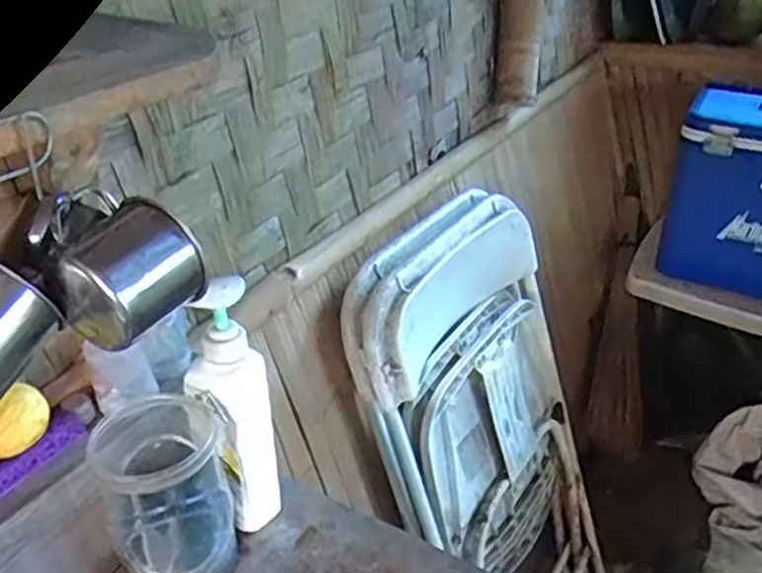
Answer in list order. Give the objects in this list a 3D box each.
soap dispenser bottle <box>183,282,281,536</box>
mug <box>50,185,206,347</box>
[{"bbox_3d":[-0.125,0.109,0.629,0.060,0.250,0.042,-15,32,-17],"label":"soap dispenser bottle"},{"bbox_3d":[-0.152,-0.016,0.418,0.081,0.063,0.068,21,38,33],"label":"mug"}]

